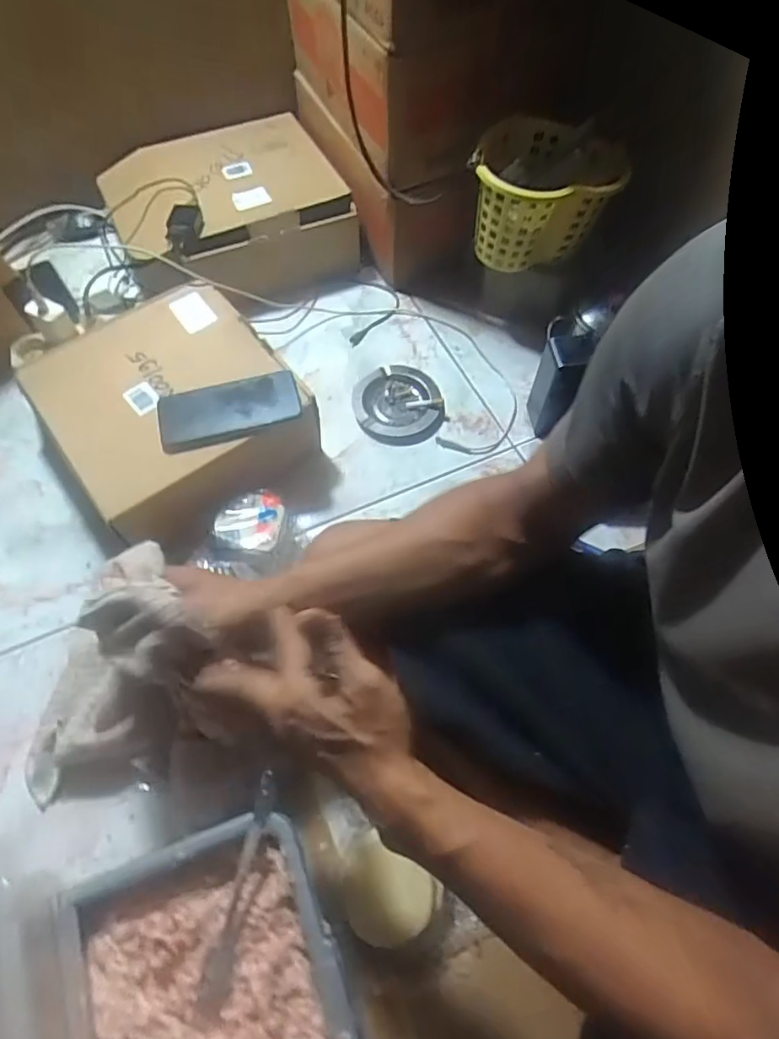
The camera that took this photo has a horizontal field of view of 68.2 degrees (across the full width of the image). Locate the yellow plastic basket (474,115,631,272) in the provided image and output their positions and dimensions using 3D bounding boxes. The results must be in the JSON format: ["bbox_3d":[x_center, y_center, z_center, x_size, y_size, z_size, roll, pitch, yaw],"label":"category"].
[{"bbox_3d":[0.193,-0.413,0.726,0.165,0.110,0.156,7,62,2],"label":"yellow plastic basket"}]

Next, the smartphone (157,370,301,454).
[{"bbox_3d":[-0.179,-0.125,0.647,0.152,0.009,0.078,-12,63,-7],"label":"smartphone"}]

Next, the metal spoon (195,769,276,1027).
[{"bbox_3d":[-0.111,0.278,0.431,0.021,0.021,0.163,12,75,5],"label":"metal spoon"}]

